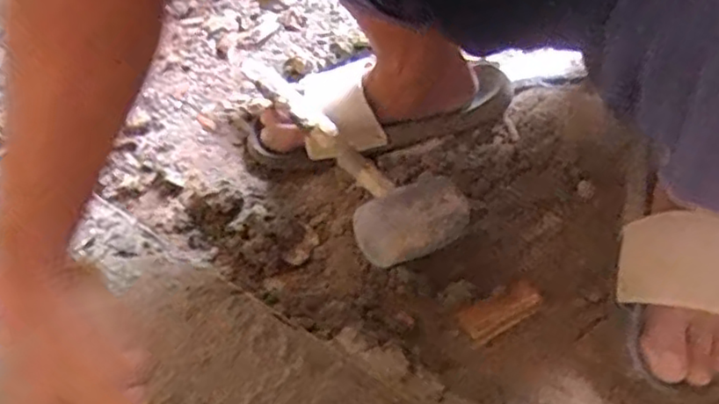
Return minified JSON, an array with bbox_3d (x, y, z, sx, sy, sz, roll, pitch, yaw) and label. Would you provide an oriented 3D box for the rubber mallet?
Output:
[{"bbox_3d":[-0.012,-0.050,0.645,0.104,0.059,0.298,-23,48,-15],"label":"rubber mallet"}]

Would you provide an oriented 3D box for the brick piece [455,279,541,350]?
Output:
[{"bbox_3d":[0.114,0.087,0.536,0.068,0.008,0.033,-22,48,-14],"label":"brick piece"}]

